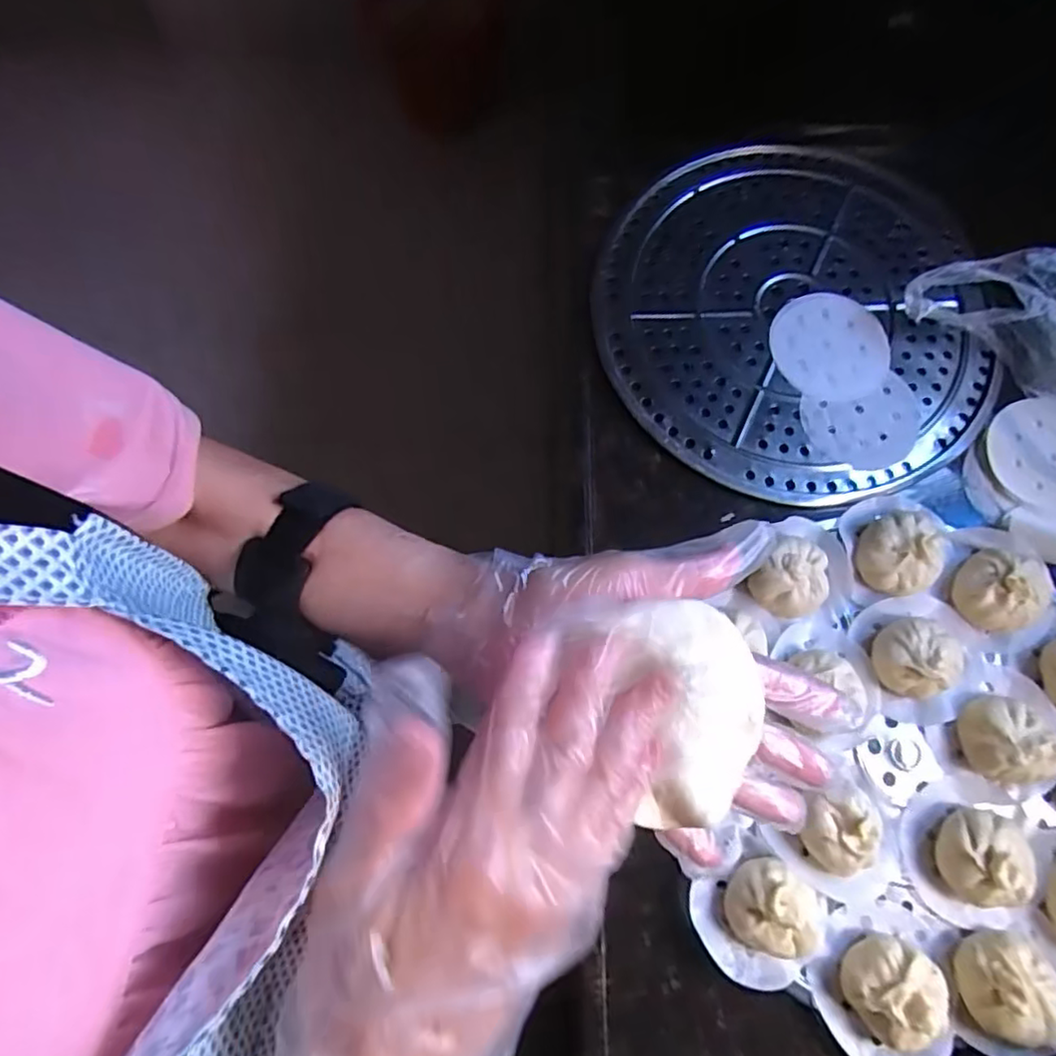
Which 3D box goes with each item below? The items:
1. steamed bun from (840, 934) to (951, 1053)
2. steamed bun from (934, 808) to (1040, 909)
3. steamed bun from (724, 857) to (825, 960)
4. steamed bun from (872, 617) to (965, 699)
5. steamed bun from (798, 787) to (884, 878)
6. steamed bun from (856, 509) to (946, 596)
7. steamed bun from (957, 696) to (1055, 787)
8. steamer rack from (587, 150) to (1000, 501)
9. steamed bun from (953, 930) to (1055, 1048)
[{"bbox_3d":[0.232,0.294,0.400,0.055,0.037,0.046,-44,79,-11],"label":"steamed bun"},{"bbox_3d":[0.307,0.222,0.423,0.049,0.035,0.058,39,78,10],"label":"steamed bun"},{"bbox_3d":[0.161,0.250,0.412,0.058,0.039,0.054,0,74,0],"label":"steamed bun"},{"bbox_3d":[0.282,0.094,0.457,0.053,0.038,0.055,0,74,0],"label":"steamed bun"},{"bbox_3d":[0.212,0.206,0.427,0.052,0.038,0.057,0,74,0],"label":"steamed bun"},{"bbox_3d":[0.279,0.020,0.476,0.055,0.028,0.058,0,74,0],"label":"steamed bun"},{"bbox_3d":[0.339,0.150,0.445,0.055,0.033,0.057,7,74,1],"label":"steamed bun"},{"bbox_3d":[0.231,-0.189,0.561,0.333,0.021,0.348,-4,74,-2],"label":"steamer rack"},{"bbox_3d":[0.309,0.294,0.402,0.056,0.035,0.058,0,74,0],"label":"steamed bun"}]

